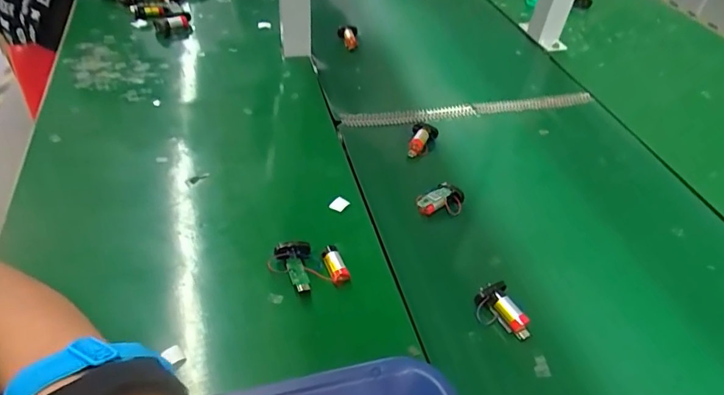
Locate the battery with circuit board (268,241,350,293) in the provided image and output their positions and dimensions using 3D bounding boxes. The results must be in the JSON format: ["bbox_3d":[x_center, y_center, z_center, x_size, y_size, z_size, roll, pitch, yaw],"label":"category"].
[{"bbox_3d":[-0.049,0.064,0.429,0.065,0.023,0.046,-11,48,-17],"label":"battery with circuit board"}]

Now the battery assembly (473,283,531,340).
[{"bbox_3d":[0.123,0.103,0.420,0.035,0.018,0.052,-11,48,-17],"label":"battery assembly"}]

